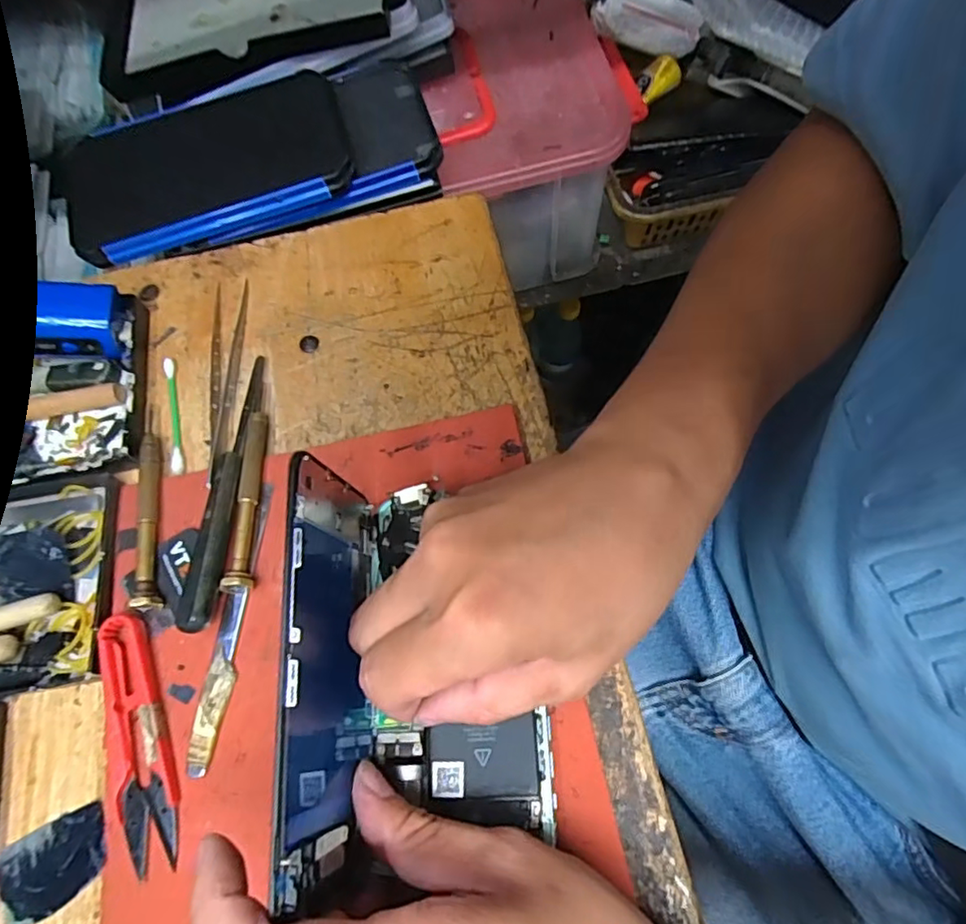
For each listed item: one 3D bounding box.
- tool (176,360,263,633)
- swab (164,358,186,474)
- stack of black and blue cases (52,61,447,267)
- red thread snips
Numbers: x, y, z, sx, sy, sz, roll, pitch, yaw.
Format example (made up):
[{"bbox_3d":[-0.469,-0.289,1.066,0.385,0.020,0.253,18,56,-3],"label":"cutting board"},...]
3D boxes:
[{"bbox_3d":[-0.122,0.007,0.285,0.015,0.018,0.144,0,68,3],"label":"tool"},{"bbox_3d":[-0.164,-0.025,0.313,0.006,0.005,0.070,-17,68,-3],"label":"swab"},{"bbox_3d":[-0.146,-0.190,0.372,0.230,0.029,0.106,-17,68,-4],"label":"stack of black and blue cases"},{"bbox_3d":[-0.144,0.112,0.245,0.023,0.007,0.099,-17,68,-4],"label":"red thread snips"}]

